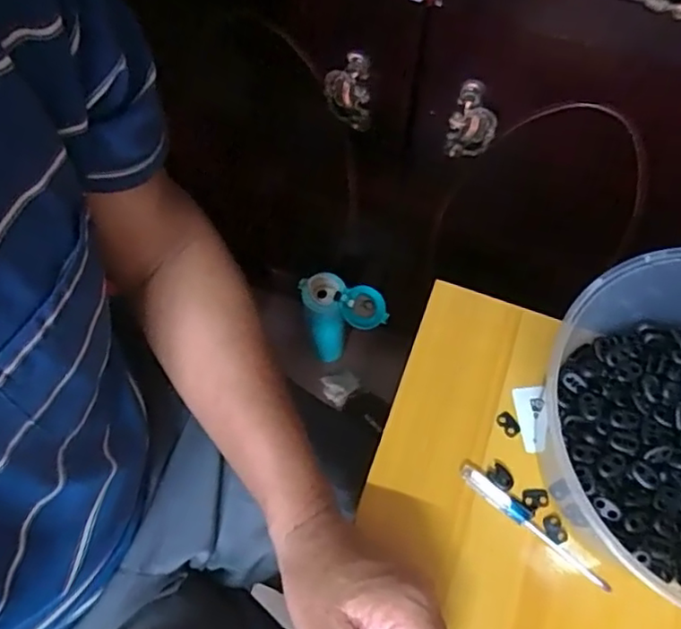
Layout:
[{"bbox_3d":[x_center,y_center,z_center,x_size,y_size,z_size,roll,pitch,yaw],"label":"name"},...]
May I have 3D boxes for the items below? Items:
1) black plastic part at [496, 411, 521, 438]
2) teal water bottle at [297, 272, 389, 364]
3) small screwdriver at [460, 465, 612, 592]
[{"bbox_3d":[0.126,0.082,0.441,0.013,0.004,0.019,-27,70,-12],"label":"black plastic part"},{"bbox_3d":[0.001,0.016,0.880,0.121,0.195,0.055,24,68,9],"label":"teal water bottle"},{"bbox_3d":[0.135,0.146,0.410,0.119,0.009,0.013,36,70,13],"label":"small screwdriver"}]

